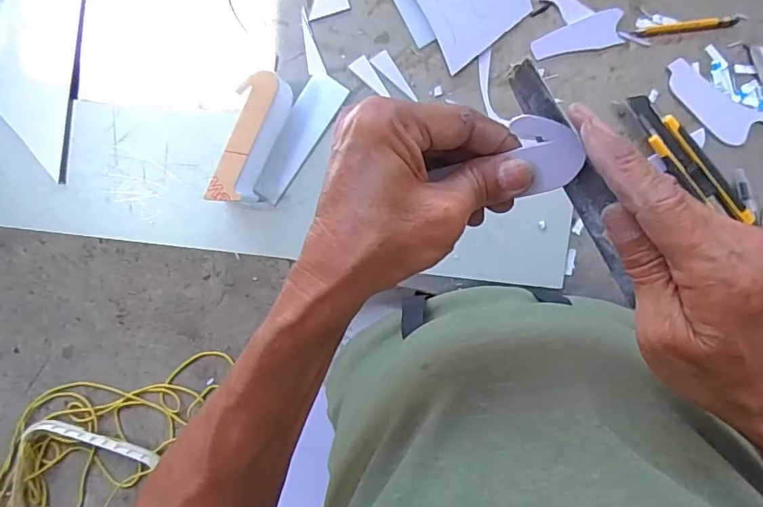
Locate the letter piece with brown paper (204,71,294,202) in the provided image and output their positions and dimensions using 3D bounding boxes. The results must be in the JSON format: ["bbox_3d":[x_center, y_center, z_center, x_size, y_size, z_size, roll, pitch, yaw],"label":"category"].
[{"bbox_3d":[-0.123,-0.108,0.481,0.035,0.045,0.125,22,96,4],"label":"letter piece with brown paper"}]

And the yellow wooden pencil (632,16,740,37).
[{"bbox_3d":[0.276,-0.205,0.456,0.087,0.004,0.009,-4,93,6],"label":"yellow wooden pencil"}]

